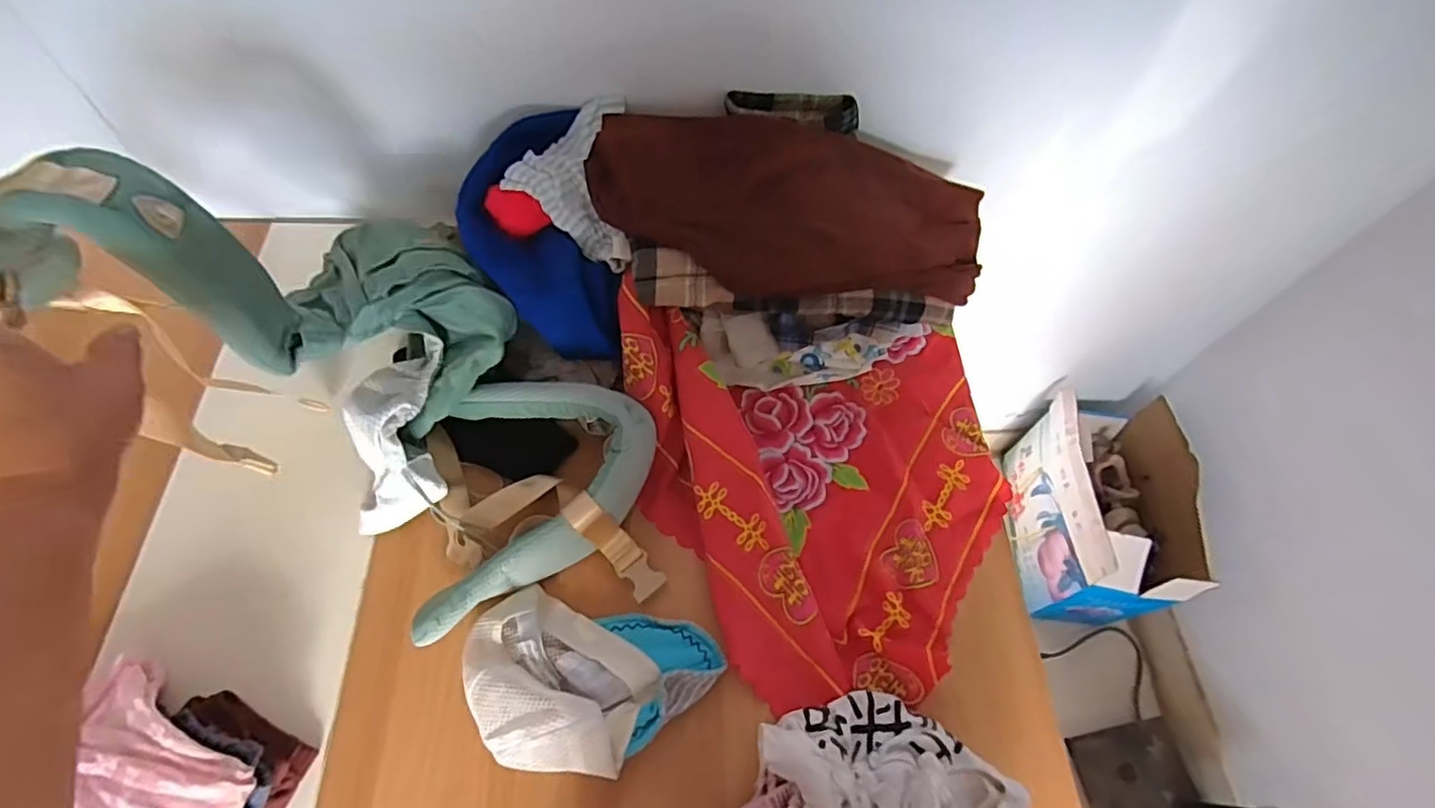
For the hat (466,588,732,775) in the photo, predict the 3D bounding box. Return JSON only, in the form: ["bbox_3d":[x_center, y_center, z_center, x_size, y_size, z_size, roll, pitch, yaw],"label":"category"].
[{"bbox_3d":[-0.108,0.228,0.522,0.207,0.036,0.130,11,61,3],"label":"hat"}]

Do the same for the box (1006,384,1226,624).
[{"bbox_3d":[0.719,0.189,1.247,0.206,0.287,0.411,4,61,-1],"label":"box"}]

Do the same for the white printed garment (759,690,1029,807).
[{"bbox_3d":[0.128,0.281,0.488,0.151,0.053,0.136,-24,65,-16],"label":"white printed garment"}]

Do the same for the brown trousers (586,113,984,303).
[{"bbox_3d":[0.074,-0.195,0.632,0.390,0.077,0.196,1,61,-3],"label":"brown trousers"}]

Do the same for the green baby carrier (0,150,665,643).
[{"bbox_3d":[-0.245,-0.033,0.481,0.362,0.293,0.245,33,64,14],"label":"green baby carrier"}]

